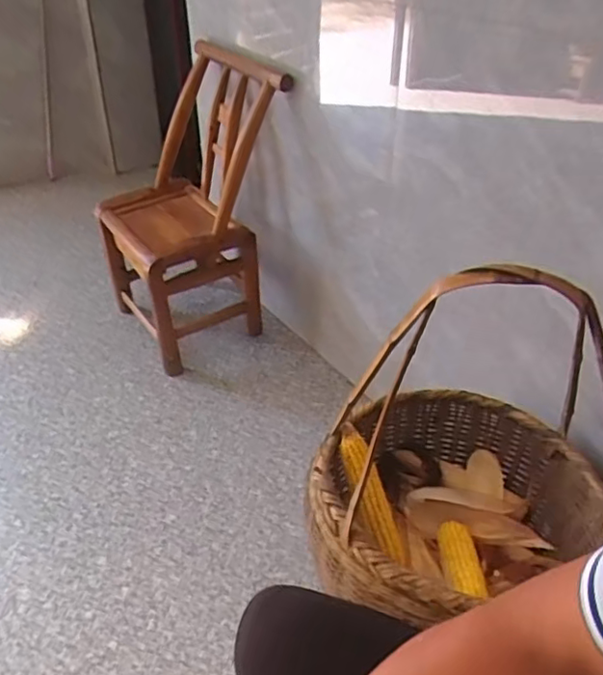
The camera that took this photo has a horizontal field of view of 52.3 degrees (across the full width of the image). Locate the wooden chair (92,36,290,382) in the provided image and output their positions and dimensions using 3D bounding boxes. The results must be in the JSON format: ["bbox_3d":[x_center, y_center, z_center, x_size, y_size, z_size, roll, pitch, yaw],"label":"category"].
[{"bbox_3d":[-0.260,-0.293,1.347,0.278,0.599,0.355,-19,42,-29],"label":"wooden chair"}]

